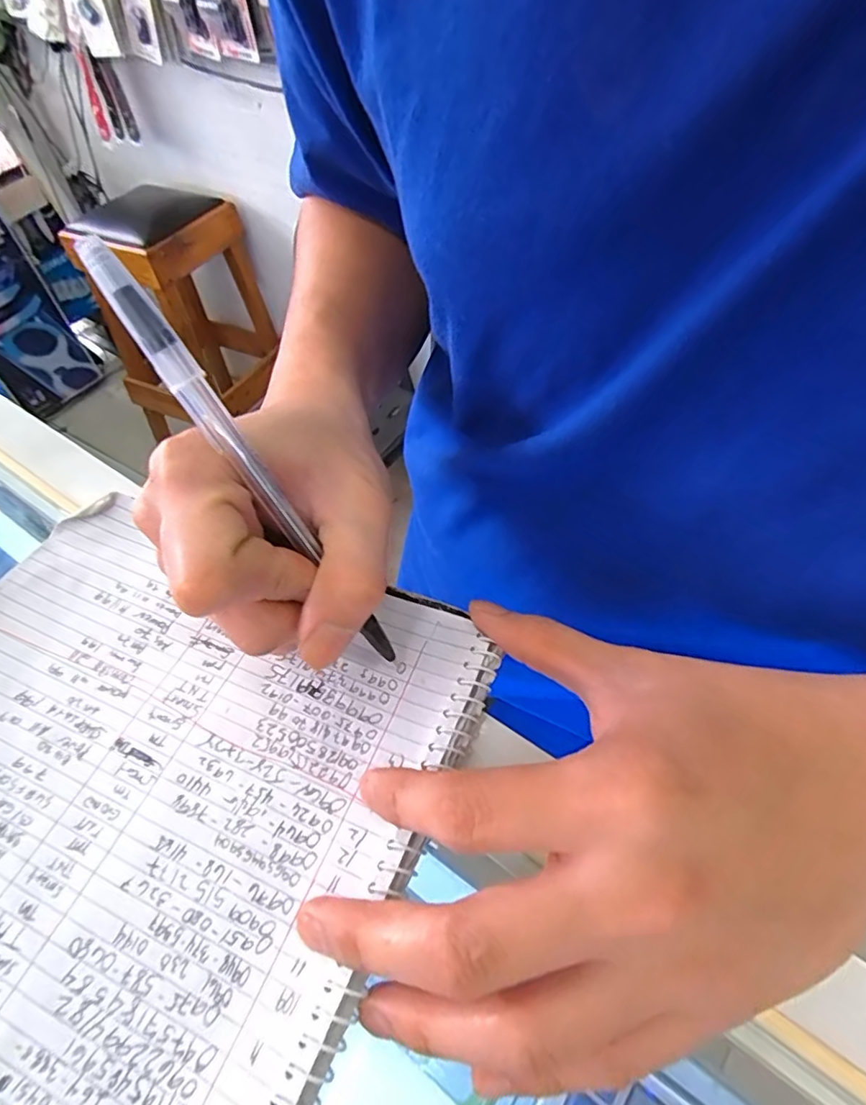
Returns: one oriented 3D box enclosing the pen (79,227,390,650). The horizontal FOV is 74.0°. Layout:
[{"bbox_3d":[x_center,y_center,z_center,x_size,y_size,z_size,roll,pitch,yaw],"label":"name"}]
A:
[{"bbox_3d":[-0.051,-0.020,0.175,0.006,0.147,0.009,6,46,50],"label":"pen"}]

